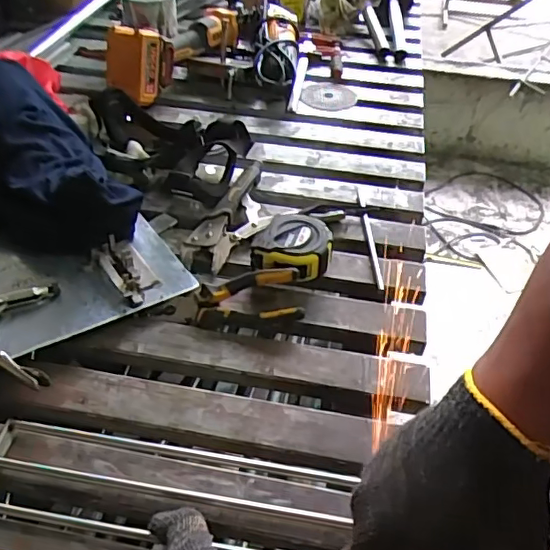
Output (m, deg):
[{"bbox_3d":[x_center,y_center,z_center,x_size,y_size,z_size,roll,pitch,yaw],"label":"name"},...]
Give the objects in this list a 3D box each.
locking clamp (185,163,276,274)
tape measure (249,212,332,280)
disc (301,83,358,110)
[{"bbox_3d":[-0.045,-0.080,0.719,0.071,0.029,0.169,24,48,19],"label":"locking clamp"},{"bbox_3d":[0.021,-0.033,0.666,0.092,0.048,0.089,9,45,5],"label":"tape measure"},{"bbox_3d":[0.097,-0.320,0.992,0.096,0.004,0.096,2,45,-2],"label":"disc"}]

